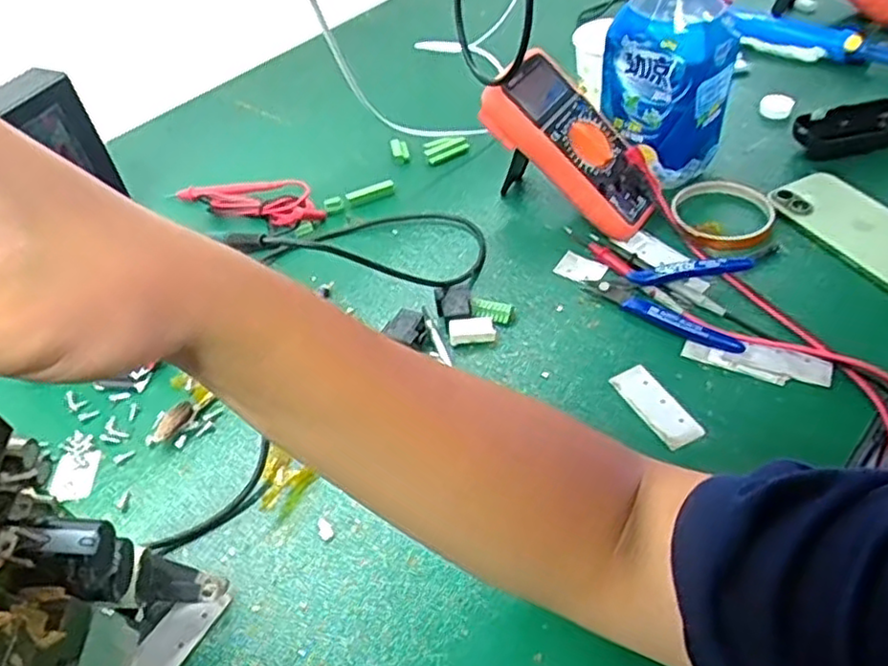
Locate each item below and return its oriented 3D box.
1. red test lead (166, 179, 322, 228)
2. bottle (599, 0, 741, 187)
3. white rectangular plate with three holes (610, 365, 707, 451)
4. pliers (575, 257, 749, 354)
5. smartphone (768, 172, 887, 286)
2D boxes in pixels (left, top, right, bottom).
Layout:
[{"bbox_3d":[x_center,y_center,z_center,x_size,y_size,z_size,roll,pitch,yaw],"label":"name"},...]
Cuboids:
[{"bbox_3d":[-0.195,-0.135,0.669,0.172,0.018,0.049,14,49,17],"label":"red test lead"},{"bbox_3d":[0.190,-0.227,0.583,0.102,0.202,0.103,11,49,16],"label":"bottle"},{"bbox_3d":[0.145,0.049,0.466,0.027,0.004,0.069,-22,49,-15],"label":"white rectangular plate with three holes"},{"bbox_3d":[0.167,-0.030,0.517,0.114,0.032,0.077,9,48,14],"label":"pliers"},{"bbox_3d":[0.342,-0.088,0.556,0.072,0.011,0.141,-25,49,-12],"label":"smartphone"}]

